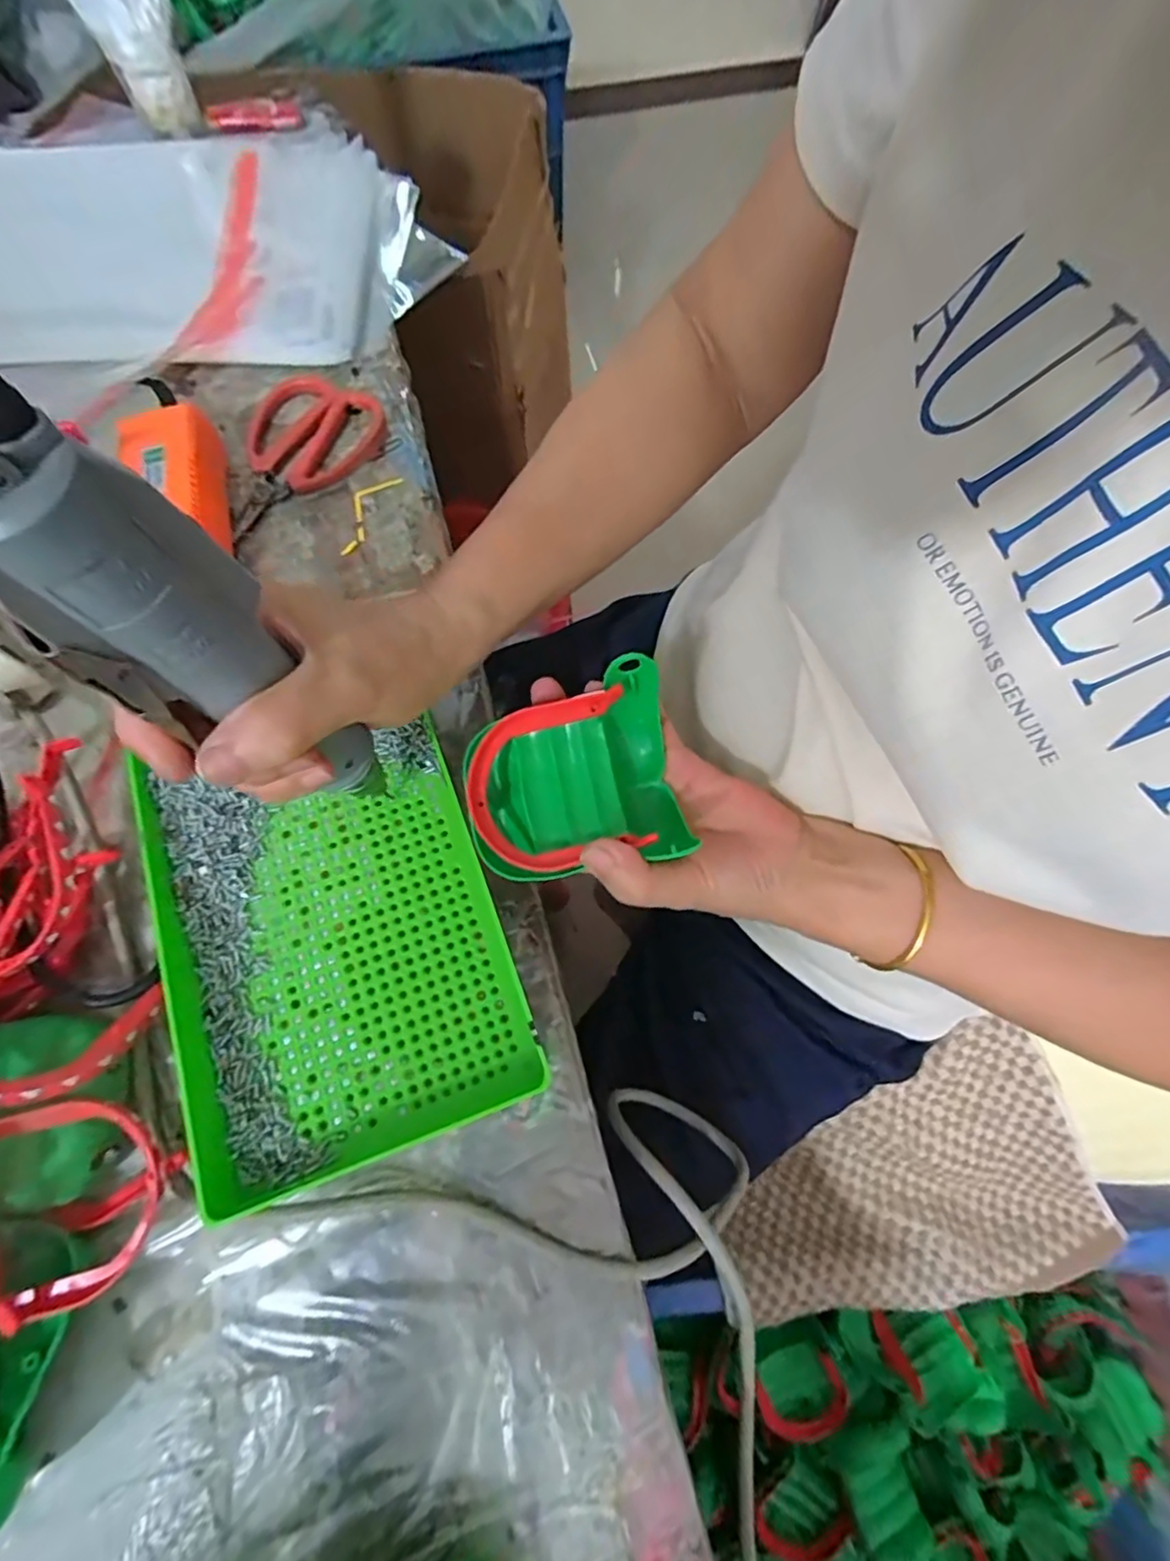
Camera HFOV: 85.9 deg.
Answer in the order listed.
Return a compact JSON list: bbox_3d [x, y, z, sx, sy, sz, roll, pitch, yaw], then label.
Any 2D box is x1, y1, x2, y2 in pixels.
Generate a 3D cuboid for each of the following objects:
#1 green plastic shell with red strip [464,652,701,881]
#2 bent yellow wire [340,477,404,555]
[{"bbox_3d":[-0.005,0.003,0.292,0.096,0.052,0.081,-13,70,-5],"label":"green plastic shell with red strip"},{"bbox_3d":[-0.146,-0.179,0.415,0.022,0.004,0.071,21,71,7],"label":"bent yellow wire"}]

